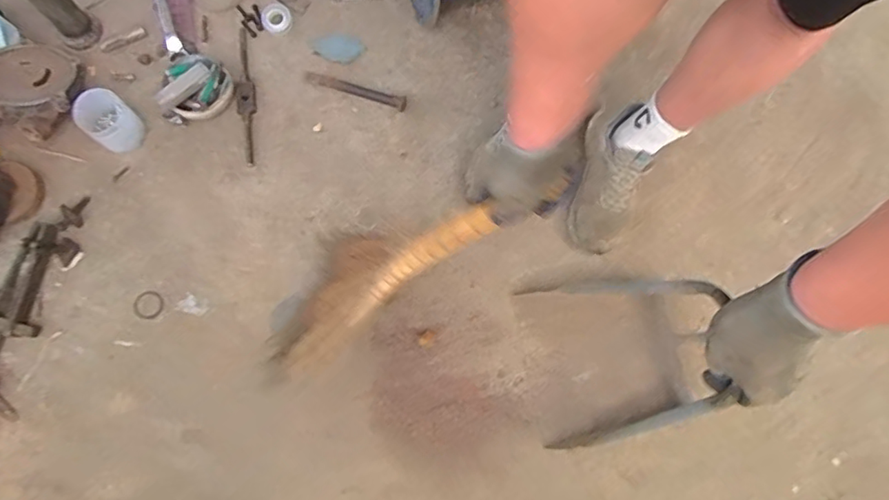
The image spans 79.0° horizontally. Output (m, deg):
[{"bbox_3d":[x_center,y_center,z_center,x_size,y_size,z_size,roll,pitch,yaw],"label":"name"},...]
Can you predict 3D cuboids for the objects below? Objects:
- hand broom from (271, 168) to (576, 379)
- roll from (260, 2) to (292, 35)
[{"bbox_3d":[-0.112,0.029,0.857,0.533,0.053,0.246,-38,37,29],"label":"hand broom"},{"bbox_3d":[-0.346,-0.475,1.106,0.063,0.010,0.064,0,92,0],"label":"roll"}]

